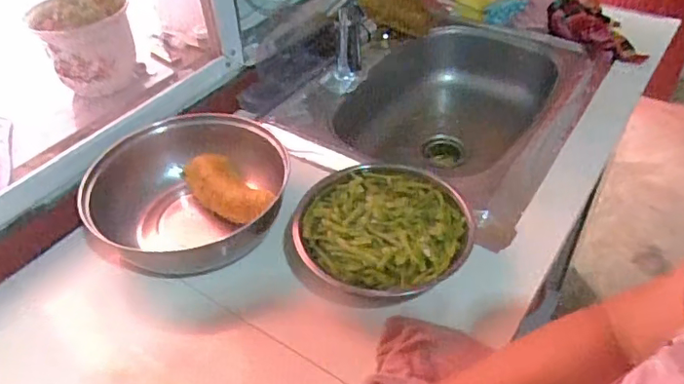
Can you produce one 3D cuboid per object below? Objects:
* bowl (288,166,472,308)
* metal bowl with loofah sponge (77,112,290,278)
[{"bbox_3d":[0.047,0.052,0.708,0.223,0.060,0.207,-2,43,2],"label":"bowl"},{"bbox_3d":[-0.200,-0.001,0.770,0.259,0.107,0.254,-2,43,2],"label":"metal bowl with loofah sponge"}]

